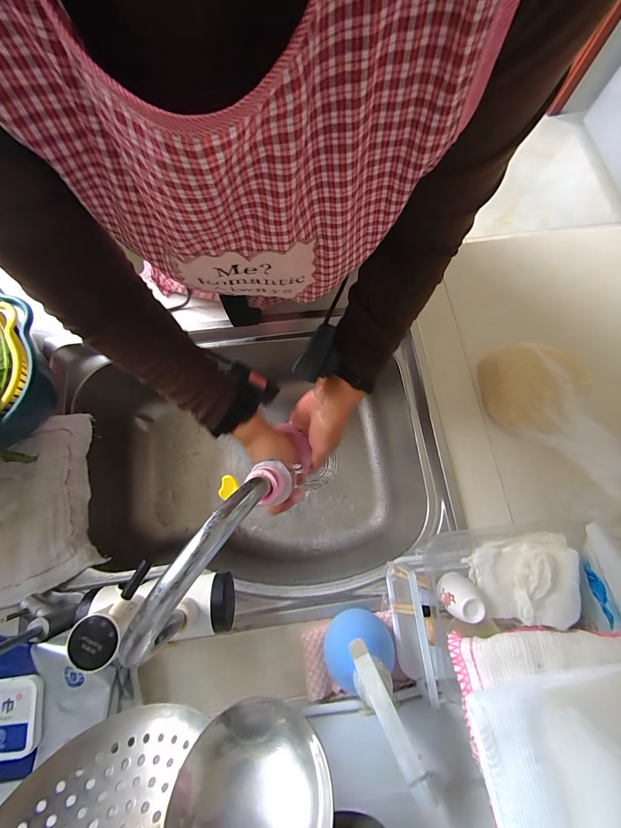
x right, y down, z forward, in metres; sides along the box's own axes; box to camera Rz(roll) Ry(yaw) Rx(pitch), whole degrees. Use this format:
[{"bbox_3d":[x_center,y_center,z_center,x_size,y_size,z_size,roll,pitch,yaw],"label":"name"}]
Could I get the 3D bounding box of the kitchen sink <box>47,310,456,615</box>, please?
[{"bbox_3d":[-0.083,0.086,0.550,0.524,0.200,0.406,-10,75,-4],"label":"kitchen sink"}]

